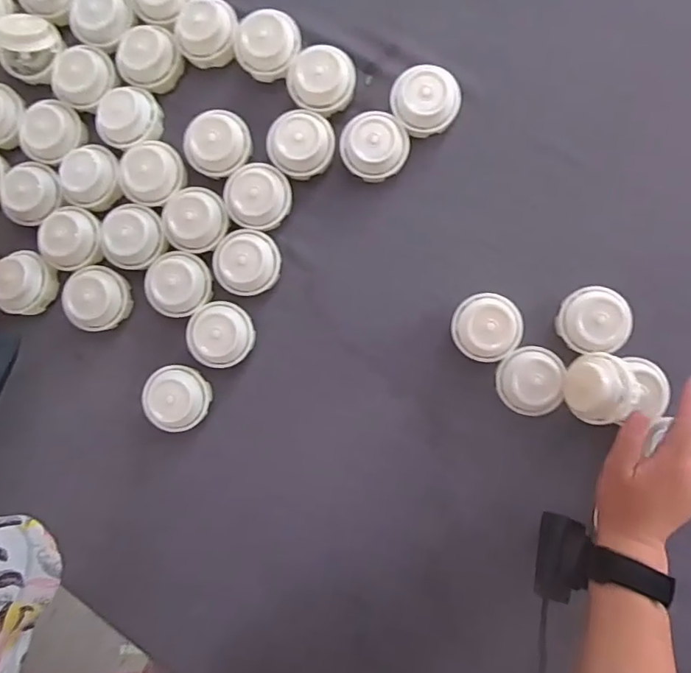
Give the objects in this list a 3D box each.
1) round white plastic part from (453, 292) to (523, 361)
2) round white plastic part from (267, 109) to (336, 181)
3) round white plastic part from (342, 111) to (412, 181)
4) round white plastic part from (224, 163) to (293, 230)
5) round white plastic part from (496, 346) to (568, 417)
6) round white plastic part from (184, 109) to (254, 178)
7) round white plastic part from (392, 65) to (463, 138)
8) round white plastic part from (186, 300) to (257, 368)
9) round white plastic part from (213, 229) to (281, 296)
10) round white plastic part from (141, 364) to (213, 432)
[{"bbox_3d":[0.138,-0.009,0.511,0.063,0.048,0.065,0,89,4],"label":"round white plastic part"},{"bbox_3d":[-0.045,-0.197,0.529,0.063,0.034,0.066,0,89,4],"label":"round white plastic part"},{"bbox_3d":[0.030,-0.196,0.528,0.068,0.036,0.063,0,89,4],"label":"round white plastic part"},{"bbox_3d":[-0.093,-0.145,0.532,0.069,0.028,0.065,0,89,4],"label":"round white plastic part"},{"bbox_3d":[0.180,0.043,0.505,0.061,0.039,0.064,0,89,4],"label":"round white plastic part"},{"bbox_3d":[-0.130,-0.198,0.545,0.071,0.045,0.066,0,89,4],"label":"round white plastic part"},{"bbox_3d":[0.081,-0.239,0.522,0.063,0.038,0.064,0,89,4],"label":"round white plastic part"},{"bbox_3d":[-0.131,-0.002,0.531,0.066,0.033,0.067,0,89,4],"label":"round white plastic part"},{"bbox_3d":[-0.103,-0.076,0.529,0.068,0.025,0.065,0,89,4],"label":"round white plastic part"},{"bbox_3d":[-0.176,0.064,0.540,0.065,0.030,0.066,0,89,4],"label":"round white plastic part"}]

